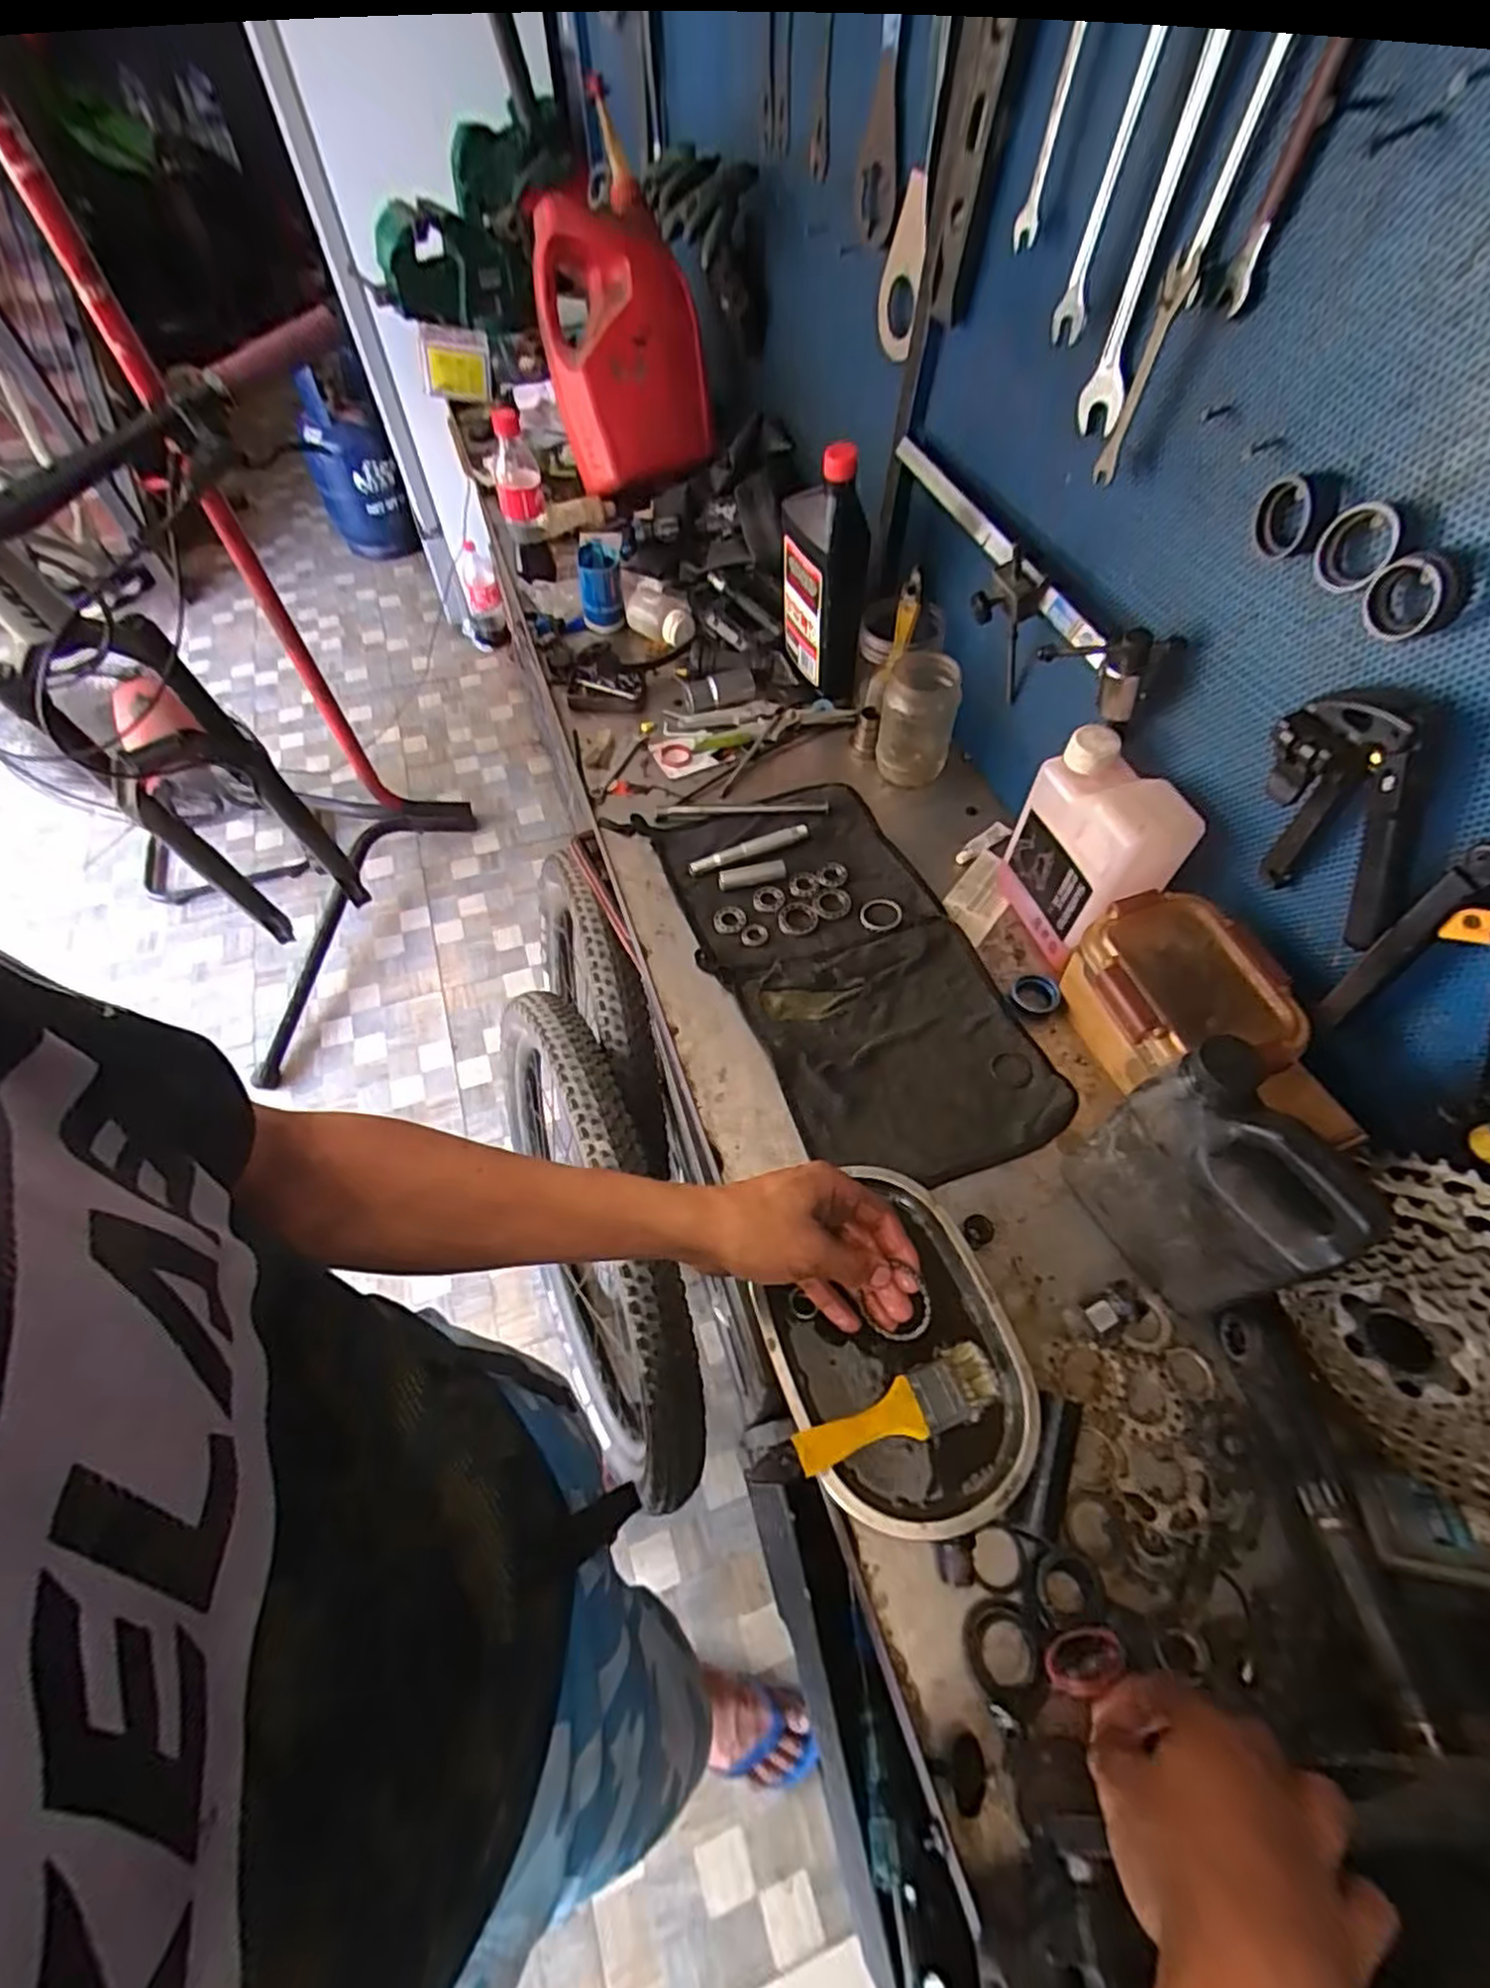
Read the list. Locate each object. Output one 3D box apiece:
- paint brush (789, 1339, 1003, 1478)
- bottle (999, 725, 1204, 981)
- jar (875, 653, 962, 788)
[{"bbox_3d":[0.098,0.263,0.462,0.139,0.018,0.040,-18,59,-12],"label":"paint brush"},{"bbox_3d":[0.287,-0.109,0.623,0.066,0.181,0.135,-11,58,-8],"label":"bottle"},{"bbox_3d":[0.182,-0.289,0.777,0.074,0.122,0.073,0,57,-1],"label":"jar"}]

